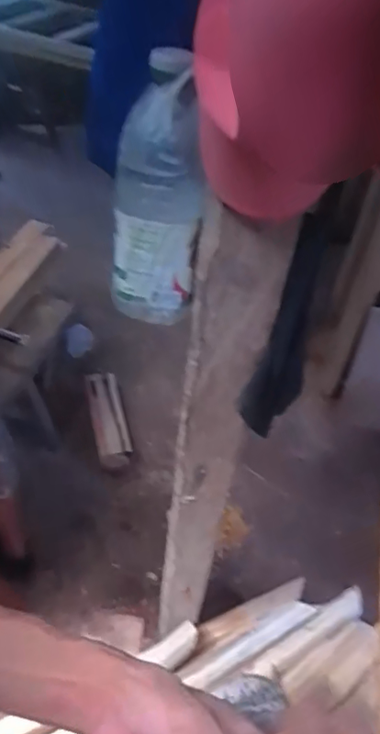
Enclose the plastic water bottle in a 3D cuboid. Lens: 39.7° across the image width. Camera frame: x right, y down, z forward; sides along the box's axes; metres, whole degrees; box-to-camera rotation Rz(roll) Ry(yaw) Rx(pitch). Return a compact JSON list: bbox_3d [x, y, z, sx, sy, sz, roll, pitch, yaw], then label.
[{"bbox_3d":[-0.035,-0.161,0.536,0.086,0.239,0.069,1,45,-6],"label":"plastic water bottle"}]

